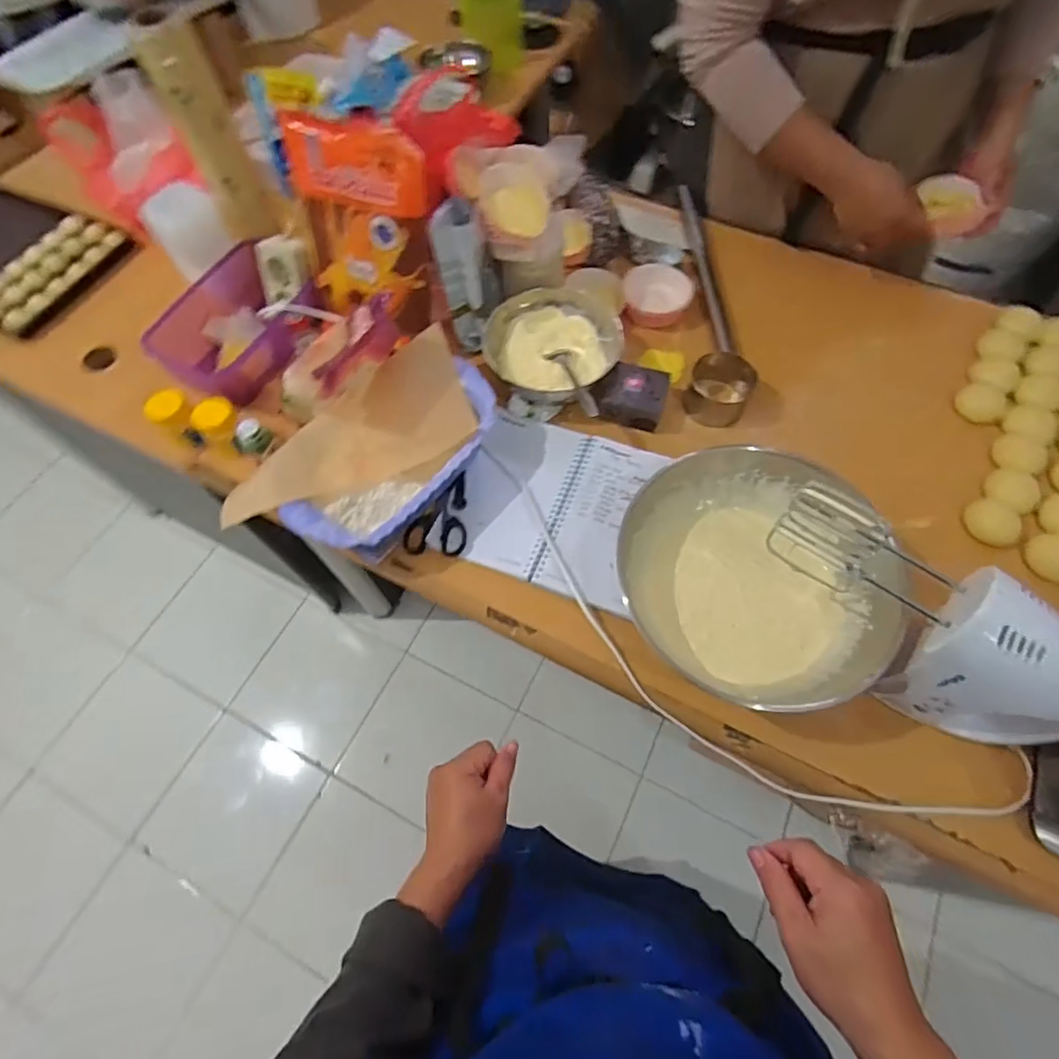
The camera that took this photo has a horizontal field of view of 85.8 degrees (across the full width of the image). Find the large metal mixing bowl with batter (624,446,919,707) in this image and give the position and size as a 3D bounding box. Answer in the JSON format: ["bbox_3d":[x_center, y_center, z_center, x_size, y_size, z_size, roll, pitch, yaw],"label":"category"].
[{"bbox_3d":[0.232,0.044,0.586,0.252,0.089,0.263,-1,64,2],"label":"large metal mixing bowl with batter"}]

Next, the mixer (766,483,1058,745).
[{"bbox_3d":[0.350,0.079,0.514,0.286,0.187,0.104,38,71,18],"label":"mixer"}]

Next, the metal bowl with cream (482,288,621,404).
[{"bbox_3d":[0.029,-0.237,0.733,0.160,0.079,0.151,-1,64,2],"label":"metal bowl with cream"}]

